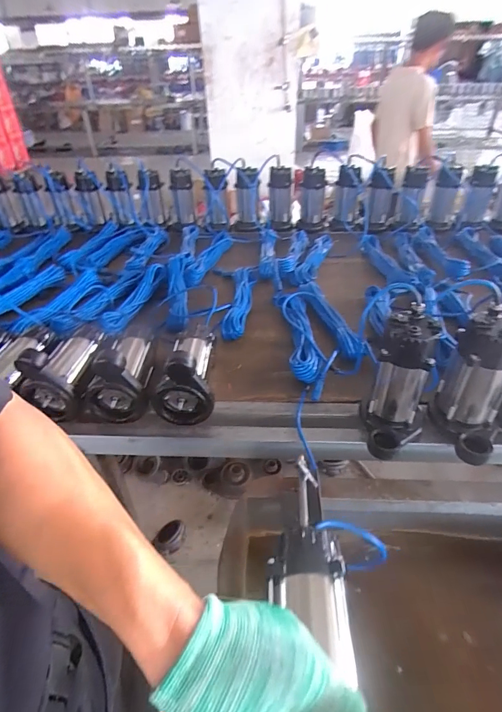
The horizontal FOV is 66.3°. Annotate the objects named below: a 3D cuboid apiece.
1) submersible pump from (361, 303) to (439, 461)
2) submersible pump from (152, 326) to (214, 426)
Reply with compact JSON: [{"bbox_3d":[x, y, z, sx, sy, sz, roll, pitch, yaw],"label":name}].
[{"bbox_3d":[0.270,0.054,0.684,0.112,0.240,0.147,-3,38,-2],"label":"submersible pump"},{"bbox_3d":[-0.139,0.013,0.821,0.117,0.153,0.216,-4,38,-2],"label":"submersible pump"}]

